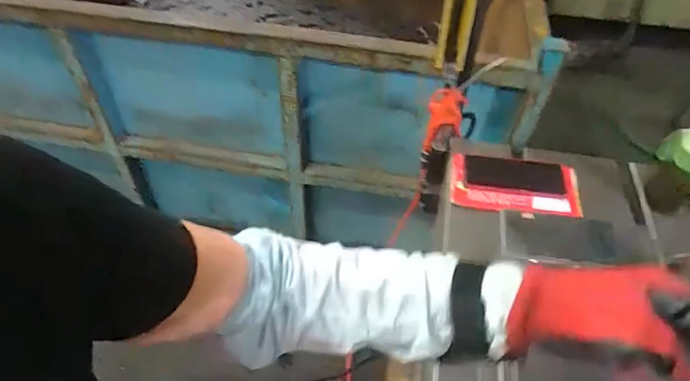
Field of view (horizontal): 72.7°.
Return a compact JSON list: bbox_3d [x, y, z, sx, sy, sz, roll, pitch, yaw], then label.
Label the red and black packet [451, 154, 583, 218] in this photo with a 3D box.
[{"bbox_3d":[0.274,-0.012,0.760,0.199,0.030,0.120,8,48,4],"label":"red and black packet"}]

